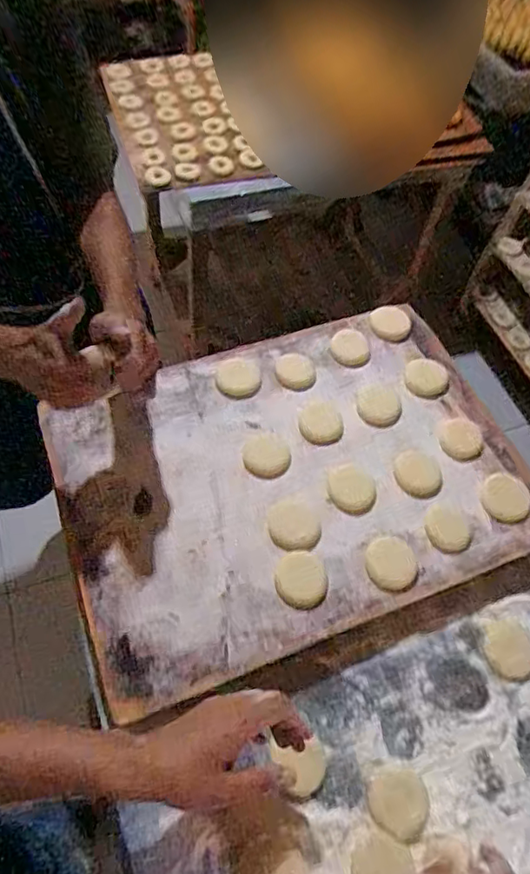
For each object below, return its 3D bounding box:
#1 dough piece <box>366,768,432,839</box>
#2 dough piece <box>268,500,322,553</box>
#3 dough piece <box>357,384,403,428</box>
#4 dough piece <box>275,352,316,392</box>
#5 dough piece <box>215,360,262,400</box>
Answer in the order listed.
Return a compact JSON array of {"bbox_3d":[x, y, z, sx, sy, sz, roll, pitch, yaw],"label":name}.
[{"bbox_3d":[0.145,0.394,0.595,0.064,0.011,0.060,1,62,-3],"label":"dough piece"},{"bbox_3d":[0.038,0.114,0.707,0.065,0.009,0.066,2,59,-4],"label":"dough piece"},{"bbox_3d":[0.166,-0.047,0.806,0.058,0.022,0.075,5,59,-2],"label":"dough piece"},{"bbox_3d":[0.046,-0.097,0.824,0.059,0.014,0.060,2,59,-4],"label":"dough piece"},{"bbox_3d":[-0.039,-0.085,0.817,0.063,0.011,0.057,-15,61,-14],"label":"dough piece"}]

